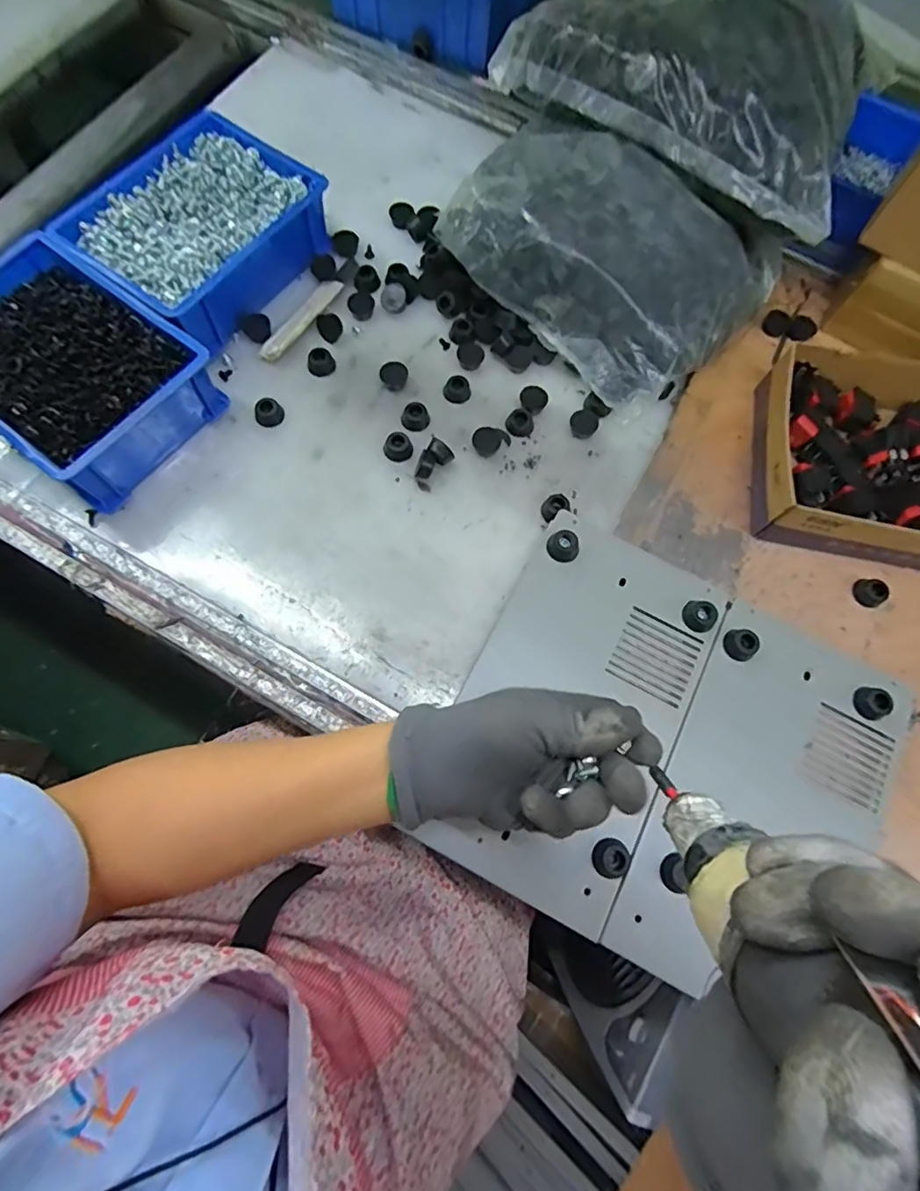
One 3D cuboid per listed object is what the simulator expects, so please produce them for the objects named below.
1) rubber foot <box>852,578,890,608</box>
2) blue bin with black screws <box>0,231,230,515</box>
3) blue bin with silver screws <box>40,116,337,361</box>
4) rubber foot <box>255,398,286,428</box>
[{"bbox_3d":[0.341,-0.003,0.467,0.019,0.015,0.024,-27,74,-8],"label":"rubber foot"},{"bbox_3d":[-0.322,-0.183,0.473,0.208,0.080,0.150,37,74,9],"label":"blue bin with black screws"},{"bbox_3d":[-0.232,-0.330,0.519,0.156,0.064,0.201,36,74,8],"label":"blue bin with silver screws"},{"bbox_3d":[-0.169,-0.162,0.493,0.024,0.020,0.021,-27,74,-8],"label":"rubber foot"}]

